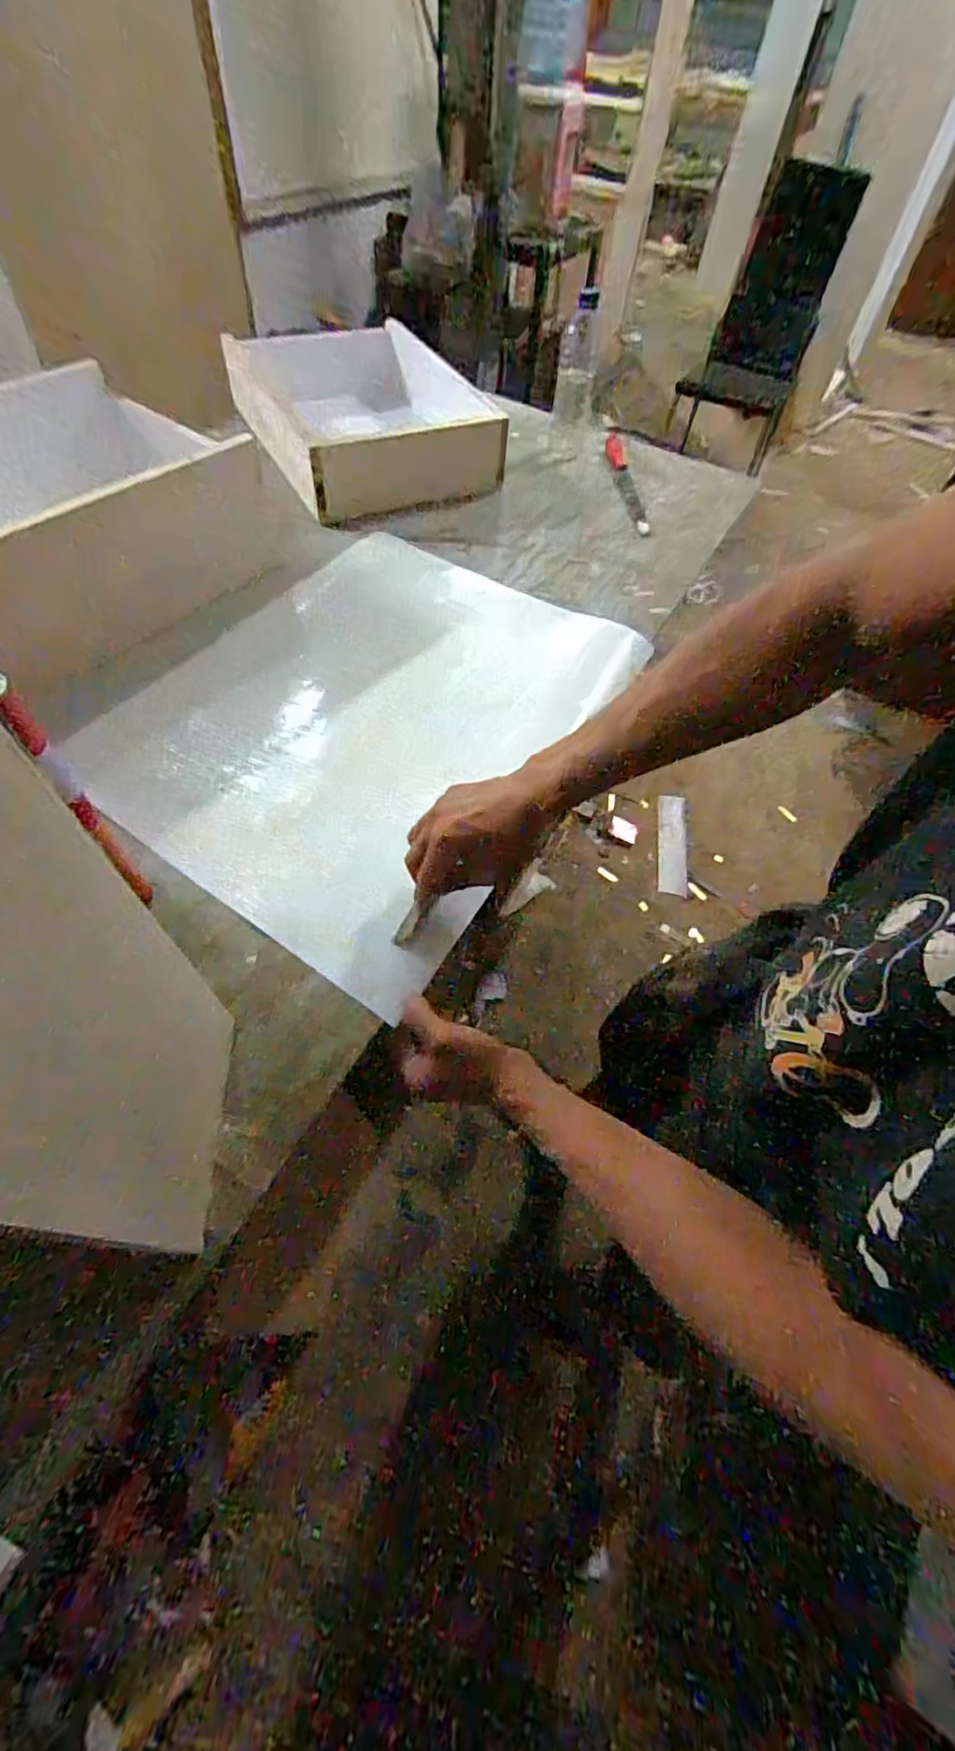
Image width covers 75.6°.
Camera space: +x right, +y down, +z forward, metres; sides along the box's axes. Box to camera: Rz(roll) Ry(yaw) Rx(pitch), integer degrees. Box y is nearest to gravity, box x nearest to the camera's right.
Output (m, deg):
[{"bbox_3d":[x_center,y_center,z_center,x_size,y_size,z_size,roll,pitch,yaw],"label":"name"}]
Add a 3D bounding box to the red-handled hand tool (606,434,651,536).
[{"bbox_3d":[0.263,-0.702,1.092,0.036,0.016,0.333,0,57,-4],"label":"red-handled hand tool"}]

